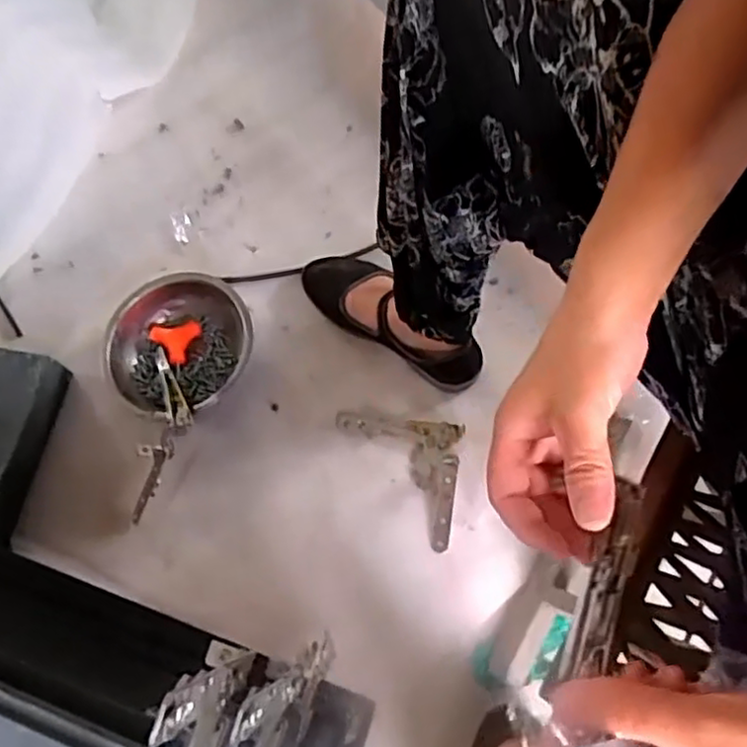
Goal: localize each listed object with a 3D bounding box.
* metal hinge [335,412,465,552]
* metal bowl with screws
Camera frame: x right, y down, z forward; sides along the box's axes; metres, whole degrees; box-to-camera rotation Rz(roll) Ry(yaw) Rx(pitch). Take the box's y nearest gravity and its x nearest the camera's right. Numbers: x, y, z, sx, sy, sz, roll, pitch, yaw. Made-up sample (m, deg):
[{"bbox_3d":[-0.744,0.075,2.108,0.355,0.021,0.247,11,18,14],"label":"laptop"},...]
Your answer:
[{"bbox_3d":[0.022,0.115,0.786,0.149,0.013,0.146,10,69,6],"label":"metal hinge"},{"bbox_3d":[-0.241,-0.033,0.827,0.172,0.055,0.164,-1,68,2],"label":"metal bowl with screws"}]

